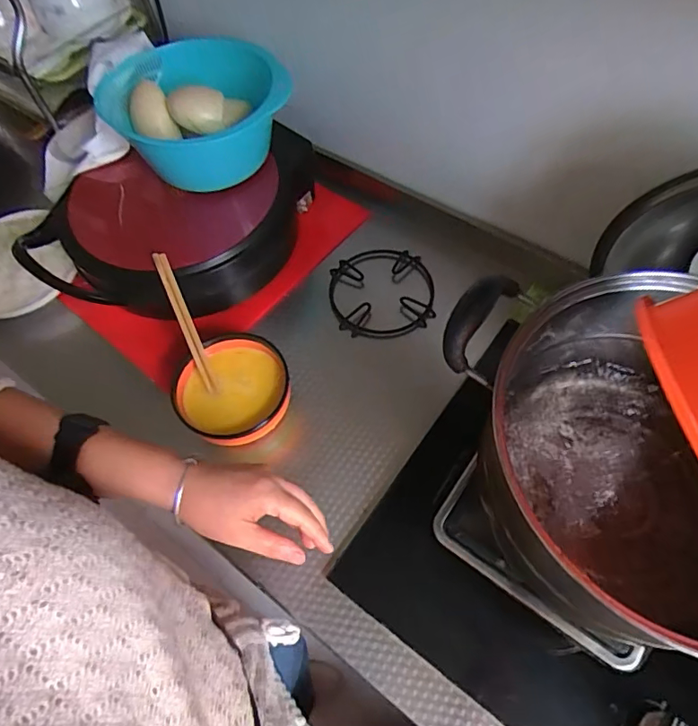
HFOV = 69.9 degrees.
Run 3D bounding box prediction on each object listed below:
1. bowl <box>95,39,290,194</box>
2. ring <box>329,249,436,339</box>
[{"bbox_3d":[-0.196,-0.329,0.667,0.207,0.099,0.212,-33,64,-14],"label":"bowl"},{"bbox_3d":[0.047,-0.105,0.724,0.149,0.012,0.144,-1,61,2],"label":"ring"}]

